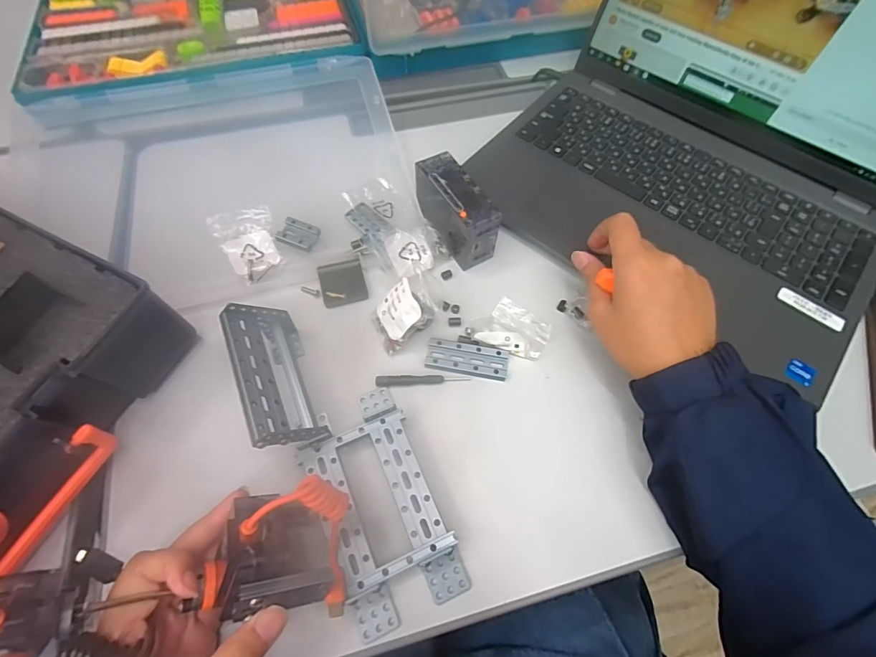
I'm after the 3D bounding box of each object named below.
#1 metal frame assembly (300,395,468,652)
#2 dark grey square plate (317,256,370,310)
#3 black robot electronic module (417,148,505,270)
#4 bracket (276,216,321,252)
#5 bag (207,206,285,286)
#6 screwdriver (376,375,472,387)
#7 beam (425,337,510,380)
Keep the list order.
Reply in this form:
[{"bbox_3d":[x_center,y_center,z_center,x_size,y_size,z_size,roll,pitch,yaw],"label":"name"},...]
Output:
[{"bbox_3d":[-0.041,0.114,0.285,0.072,0.022,0.142,-23,67,-10],"label":"metal frame assembly"},{"bbox_3d":[-0.082,-0.040,0.368,0.037,0.004,0.042,-14,66,-6],"label":"dark grey square plate"},{"bbox_3d":[0.014,-0.106,0.374,0.036,0.046,0.093,-28,67,-12],"label":"black robot electronic module"},{"bbox_3d":[-0.124,-0.084,0.382,0.033,0.008,0.025,17,66,8],"label":"bracket"},{"bbox_3d":[-0.161,-0.074,0.371,0.048,0.020,0.067,-29,68,-13],"label":"bag"},{"bbox_3d":[-0.012,0.039,0.329,0.071,0.005,0.009,-2,65,0],"label":"screwdriver"},{"bbox_3d":[0.023,0.024,0.338,0.063,0.005,0.025,9,66,5],"label":"beam"}]

